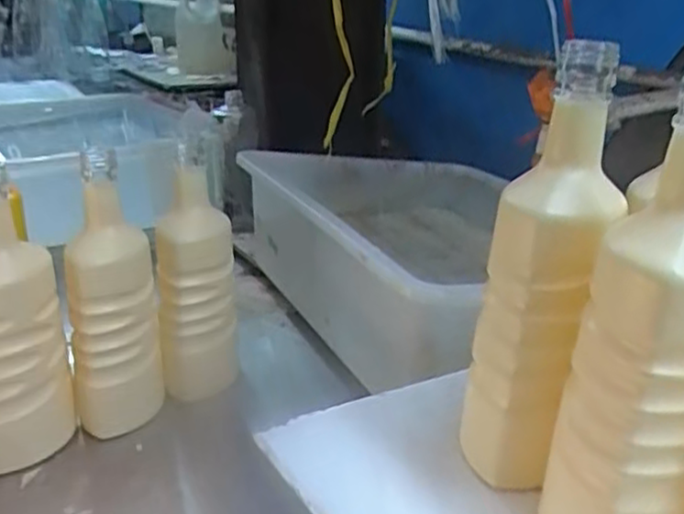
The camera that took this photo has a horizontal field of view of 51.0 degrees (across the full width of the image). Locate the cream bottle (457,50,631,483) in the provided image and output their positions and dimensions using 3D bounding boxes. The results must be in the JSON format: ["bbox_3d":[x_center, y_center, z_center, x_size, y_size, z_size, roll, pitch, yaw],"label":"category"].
[{"bbox_3d":[0.115,0.018,0.419,0.075,0.253,0.082,6,25,13],"label":"cream bottle"}]

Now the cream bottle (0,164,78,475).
[{"bbox_3d":[-0.287,0.059,0.611,0.087,0.257,0.071,-12,26,-31],"label":"cream bottle"}]

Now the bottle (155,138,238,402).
[{"bbox_3d":[-0.144,0.026,0.708,0.072,0.245,0.062,-2,22,-8],"label":"bottle"}]

